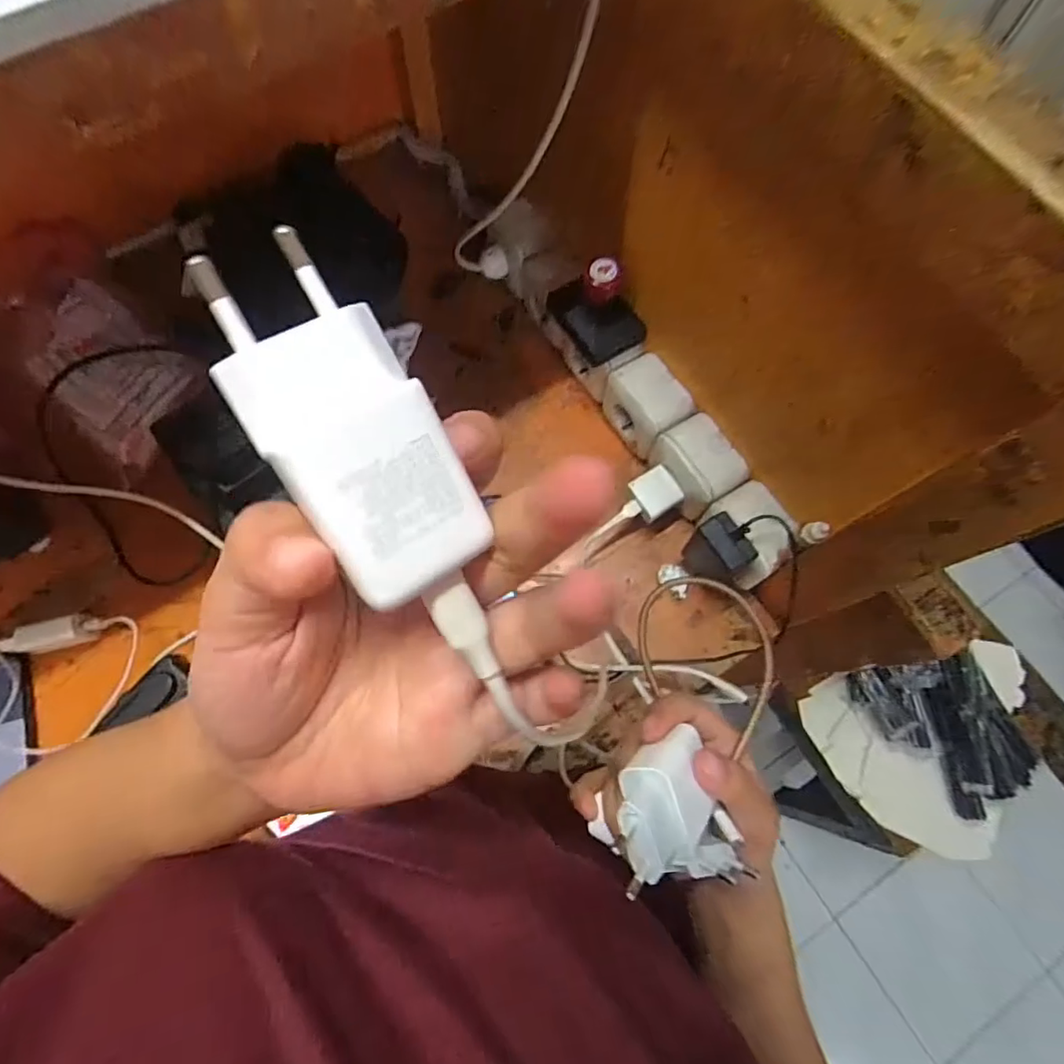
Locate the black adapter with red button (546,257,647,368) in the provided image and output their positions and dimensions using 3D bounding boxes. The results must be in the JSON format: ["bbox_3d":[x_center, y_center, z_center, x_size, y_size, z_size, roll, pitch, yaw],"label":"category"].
[{"bbox_3d":[0.068,-0.220,0.550,0.066,0.091,0.092,-34,75,-11],"label":"black adapter with red button"}]

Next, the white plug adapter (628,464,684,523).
[{"bbox_3d":[0.121,-0.039,0.558,0.044,0.019,0.041,-35,75,-11],"label":"white plug adapter"}]

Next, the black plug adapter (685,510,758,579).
[{"bbox_3d":[0.163,0.017,0.507,0.031,0.077,0.049,-29,74,-9],"label":"black plug adapter"}]

